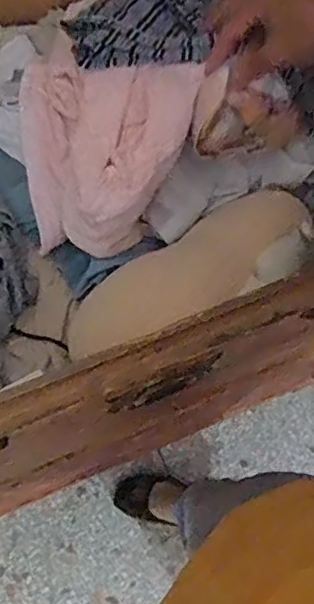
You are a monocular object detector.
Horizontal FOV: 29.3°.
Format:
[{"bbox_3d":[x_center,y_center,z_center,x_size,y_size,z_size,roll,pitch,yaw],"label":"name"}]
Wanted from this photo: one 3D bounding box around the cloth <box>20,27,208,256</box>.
[{"bbox_3d":[-0.061,-0.152,0.550,0.181,0.099,0.168,26,73,6],"label":"cloth"}]

